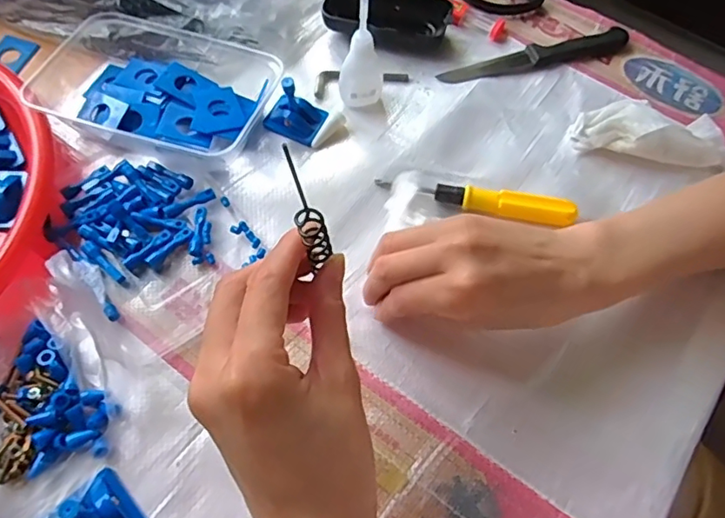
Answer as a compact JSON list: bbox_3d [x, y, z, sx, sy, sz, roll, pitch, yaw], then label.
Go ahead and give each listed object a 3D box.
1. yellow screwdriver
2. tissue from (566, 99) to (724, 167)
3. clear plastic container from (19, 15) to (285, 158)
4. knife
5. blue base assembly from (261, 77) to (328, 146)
[{"bbox_3d":[0.082,-0.043,0.399,0.142,0.016,0.016,9,63,2],"label":"yellow screwdriver"},{"bbox_3d":[0.218,-0.095,0.415,0.111,0.036,0.033,9,63,3],"label":"tissue"},{"bbox_3d":[-0.164,-0.137,0.428,0.186,0.033,0.097,11,63,3],"label":"clear plastic container"},{"bbox_3d":[0.151,-0.176,0.472,0.174,0.009,0.022,-14,64,-9],"label":"knife"},{"bbox_3d":[-0.053,-0.118,0.417,0.044,0.043,0.029,23,64,9],"label":"blue base assembly"}]

